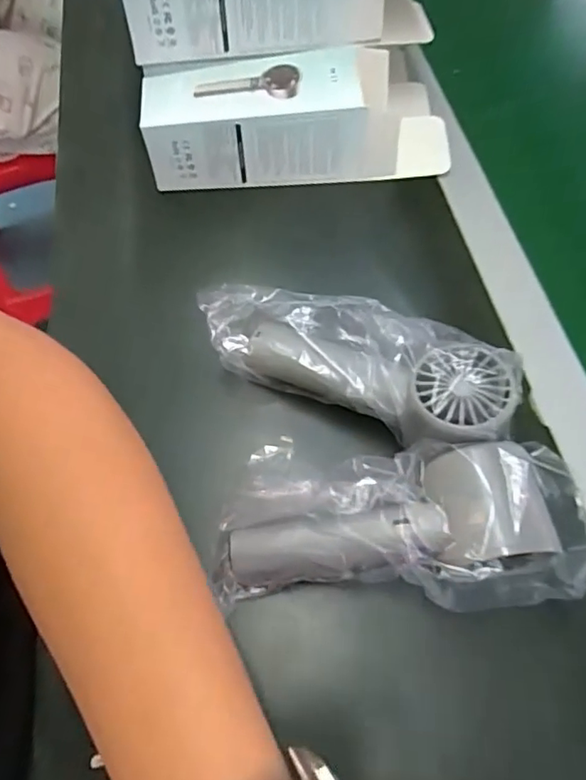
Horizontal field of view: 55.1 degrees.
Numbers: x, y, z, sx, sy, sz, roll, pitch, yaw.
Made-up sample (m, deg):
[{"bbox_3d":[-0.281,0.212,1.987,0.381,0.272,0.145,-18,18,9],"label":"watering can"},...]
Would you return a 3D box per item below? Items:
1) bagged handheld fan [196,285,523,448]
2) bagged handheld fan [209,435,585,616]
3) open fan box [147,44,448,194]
[{"bbox_3d":[0.035,-0.022,0.327,0.182,0.054,0.072,19,61,23],"label":"bagged handheld fan"},{"bbox_3d":[0.052,0.062,0.277,0.170,0.051,0.071,3,60,-1],"label":"bagged handheld fan"},{"bbox_3d":[0.004,-0.208,0.437,0.233,0.069,0.070,-4,61,-4],"label":"open fan box"}]

